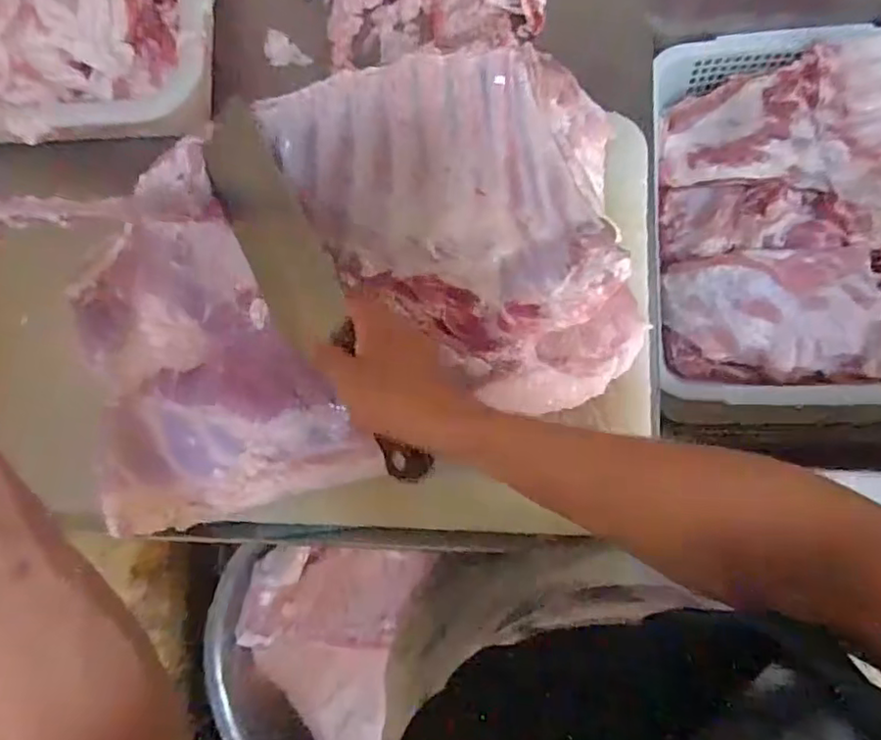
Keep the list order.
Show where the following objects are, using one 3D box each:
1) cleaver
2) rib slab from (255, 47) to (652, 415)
[{"bbox_3d":[-0.105,-0.058,0.471,0.066,0.038,0.325,-29,77,4],"label":"cleaver"},{"bbox_3d":[0.016,-0.100,0.478,0.248,0.064,0.265,-10,84,6],"label":"rib slab"}]

